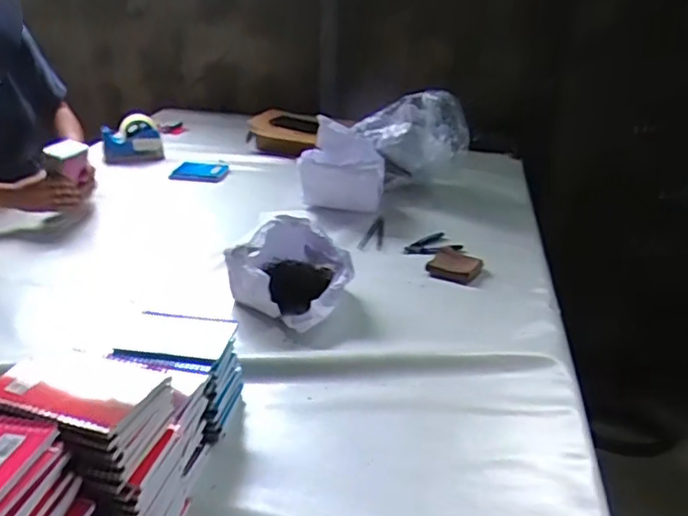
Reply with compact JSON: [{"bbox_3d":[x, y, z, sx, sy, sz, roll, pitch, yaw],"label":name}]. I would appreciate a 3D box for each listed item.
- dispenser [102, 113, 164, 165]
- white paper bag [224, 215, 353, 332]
[{"bbox_3d":[-0.580,-0.320,1.607,0.152,0.115,0.089,-8,28,-20],"label":"dispenser"},{"bbox_3d":[-0.085,0.015,0.975,0.190,0.121,0.165,13,28,21],"label":"white paper bag"}]

